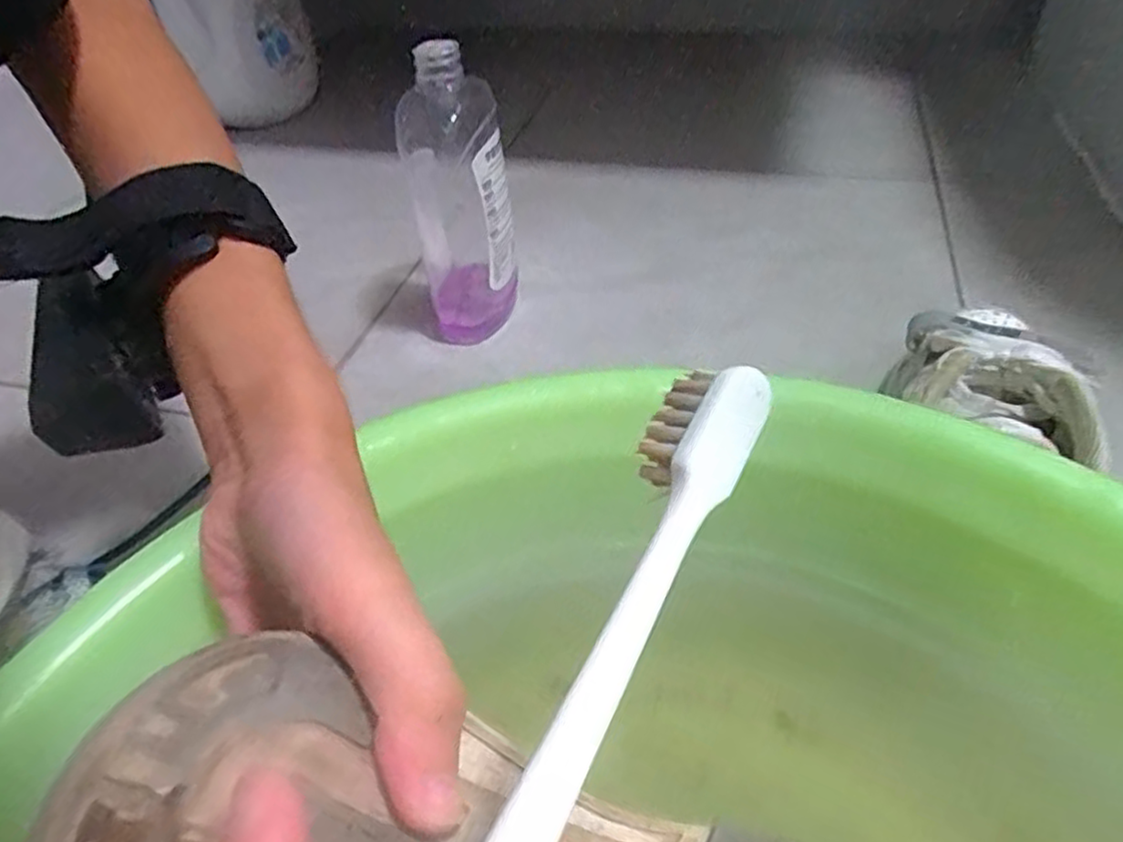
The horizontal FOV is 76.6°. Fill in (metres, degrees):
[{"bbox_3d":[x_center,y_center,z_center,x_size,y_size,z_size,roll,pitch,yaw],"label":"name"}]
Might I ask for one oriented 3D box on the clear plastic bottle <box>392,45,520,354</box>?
[{"bbox_3d":[-0.067,-0.142,0.459,0.067,0.165,0.073,-9,42,-4],"label":"clear plastic bottle"}]

